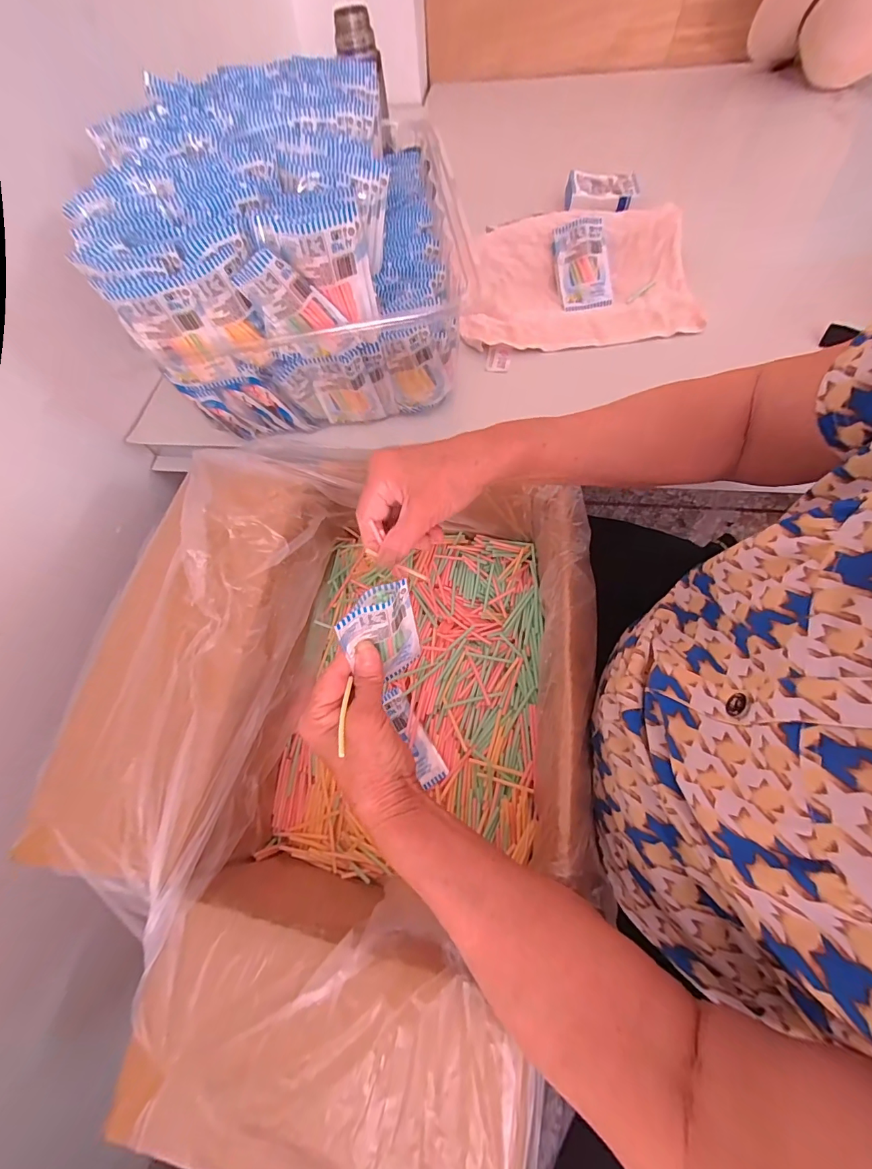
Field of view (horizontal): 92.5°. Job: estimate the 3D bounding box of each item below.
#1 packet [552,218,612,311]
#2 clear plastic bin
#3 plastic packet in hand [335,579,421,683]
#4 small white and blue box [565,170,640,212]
[{"bbox_3d":[0.194,-0.421,0.552,0.063,0.015,0.105,-9,100,12],"label":"packet"},{"bbox_3d":[-0.153,-0.389,0.482,0.330,0.187,0.406,-6,64,1],"label":"clear plastic bin"},{"bbox_3d":[-0.039,0.039,0.329,0.017,0.104,0.064,36,74,30],"label":"plastic packet in hand"},{"bbox_3d":[0.265,-0.633,0.673,0.109,0.024,0.086,14,66,10],"label":"small white and blue box"}]

